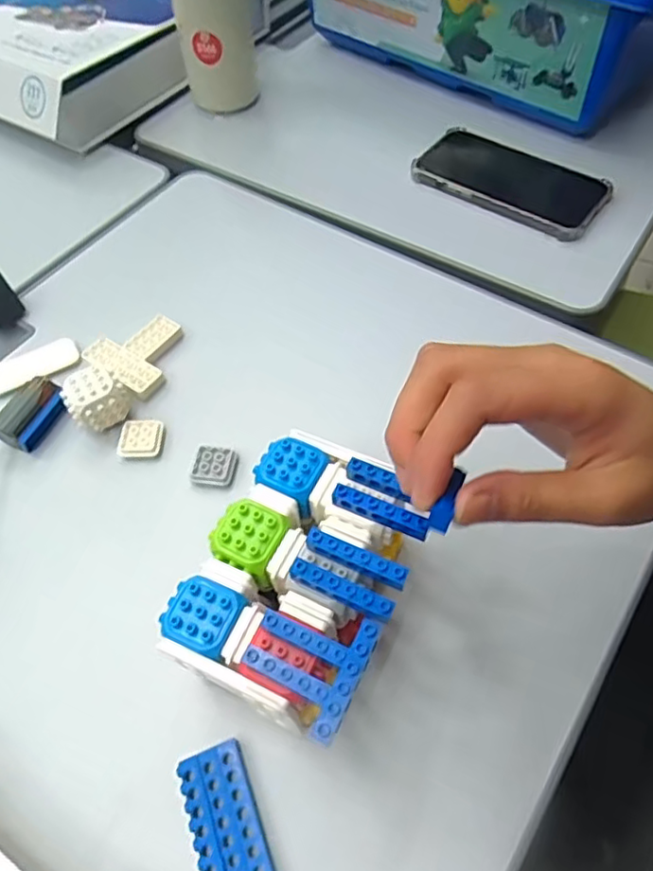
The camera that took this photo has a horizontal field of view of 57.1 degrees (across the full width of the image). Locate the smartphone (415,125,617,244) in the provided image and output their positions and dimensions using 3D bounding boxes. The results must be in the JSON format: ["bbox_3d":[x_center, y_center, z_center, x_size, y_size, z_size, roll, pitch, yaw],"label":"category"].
[{"bbox_3d":[0.160,-0.226,0.528,0.164,0.017,0.077,29,63,19],"label":"smartphone"}]

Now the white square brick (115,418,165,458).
[{"bbox_3d":[-0.124,0.002,0.399,0.028,0.007,0.028,-1,58,2],"label":"white square brick"}]

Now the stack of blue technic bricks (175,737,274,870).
[{"bbox_3d":[-0.042,0.194,0.274,0.031,0.007,0.095,-20,59,-10],"label":"stack of blue technic bricks"}]

